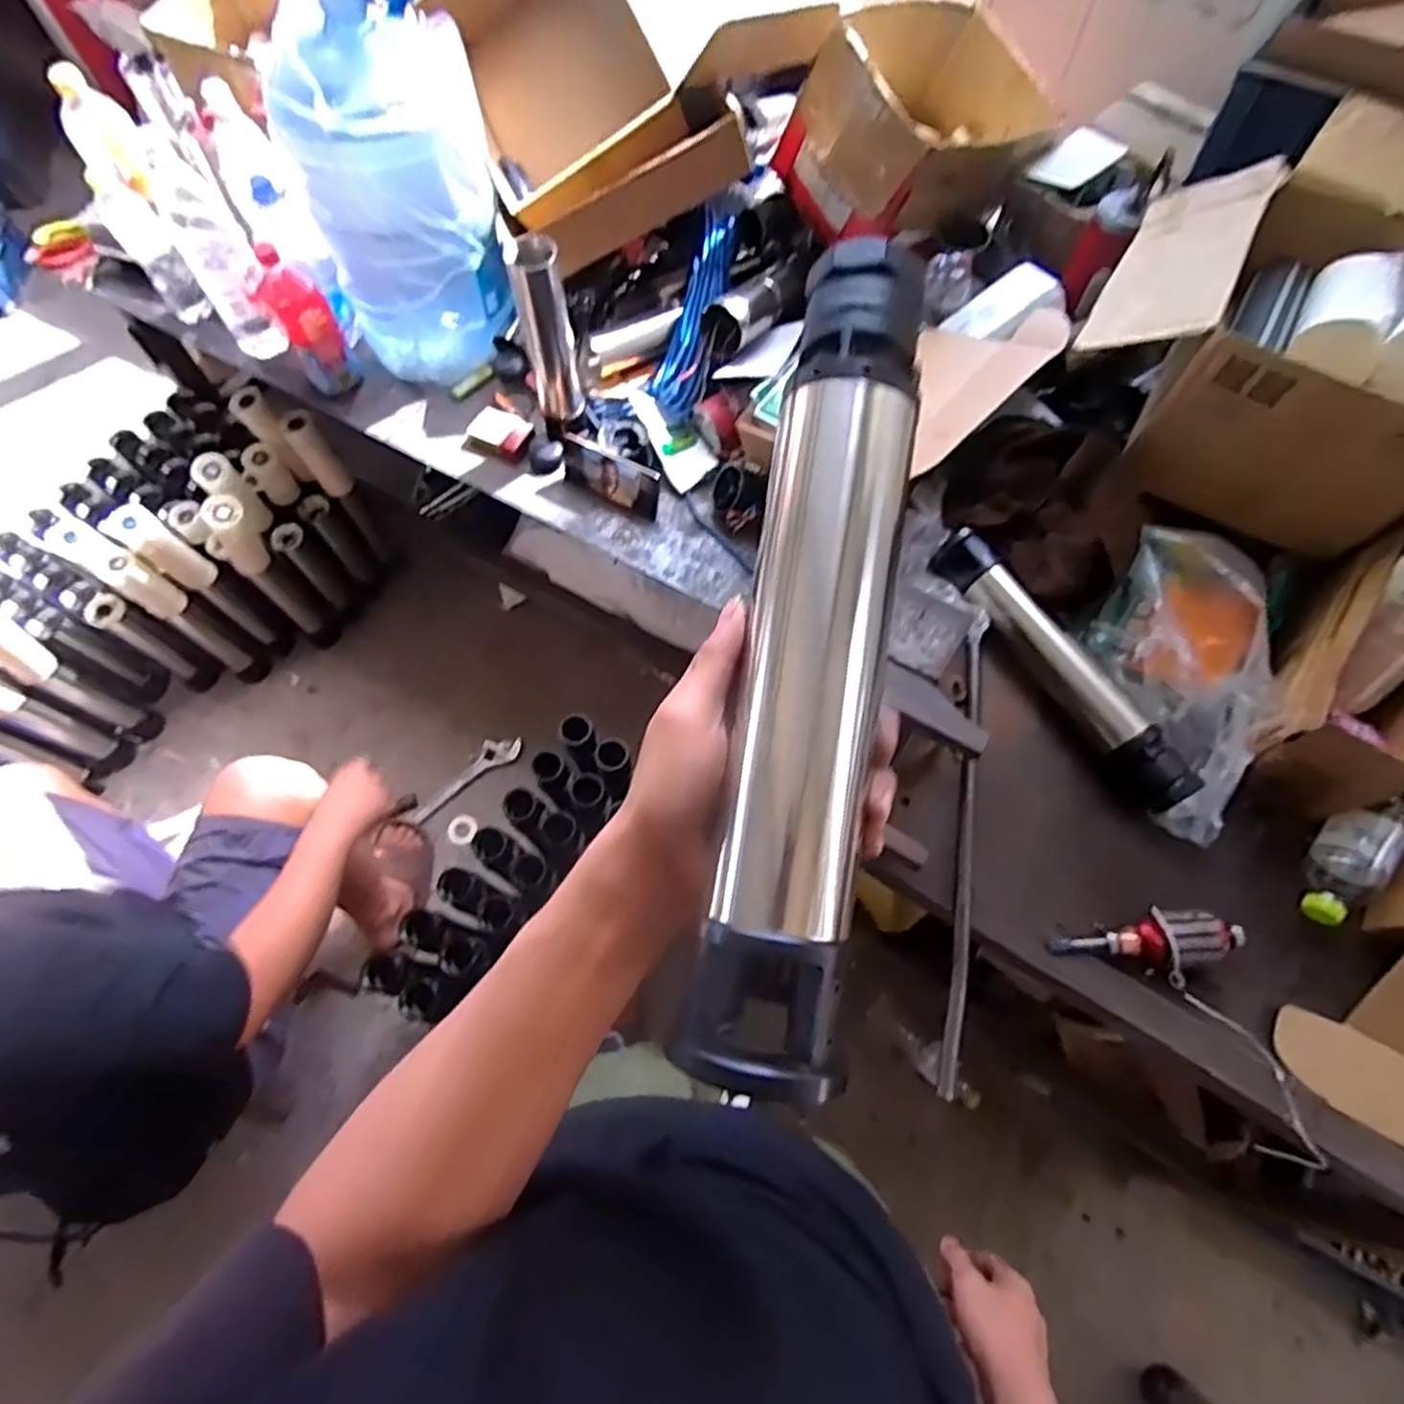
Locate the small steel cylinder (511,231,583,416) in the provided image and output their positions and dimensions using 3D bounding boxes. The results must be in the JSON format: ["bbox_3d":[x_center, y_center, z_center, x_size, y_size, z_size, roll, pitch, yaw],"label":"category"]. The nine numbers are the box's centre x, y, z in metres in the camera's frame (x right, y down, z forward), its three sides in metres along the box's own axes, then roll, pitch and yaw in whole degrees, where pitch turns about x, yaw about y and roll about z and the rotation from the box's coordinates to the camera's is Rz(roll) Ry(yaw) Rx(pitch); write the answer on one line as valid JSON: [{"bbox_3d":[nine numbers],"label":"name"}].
[{"bbox_3d":[-0.212,-0.504,1.011,0.066,0.240,0.056,-14,67,-6],"label":"small steel cylinder"}]

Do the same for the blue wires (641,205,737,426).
[{"bbox_3d":[-0.009,-0.596,1.115,0.090,0.053,0.326,15,86,6],"label":"blue wires"}]

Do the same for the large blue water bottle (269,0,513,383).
[{"bbox_3d":[-0.439,-0.751,1.057,0.274,0.415,0.246,-23,69,-10],"label":"large blue water bottle"}]

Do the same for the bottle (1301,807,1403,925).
[{"bbox_3d":[0.641,0.163,0.733,0.058,0.063,0.124,31,70,13],"label":"bottle"}]

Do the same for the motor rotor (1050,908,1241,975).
[{"bbox_3d":[0.434,0.237,0.716,0.179,0.044,0.060,-5,67,-2],"label":"motor rotor"}]

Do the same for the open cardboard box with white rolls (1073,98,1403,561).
[{"bbox_3d":[0.667,-0.437,0.768,0.421,0.267,0.431,25,69,10],"label":"open cardboard box with white rolls"}]

